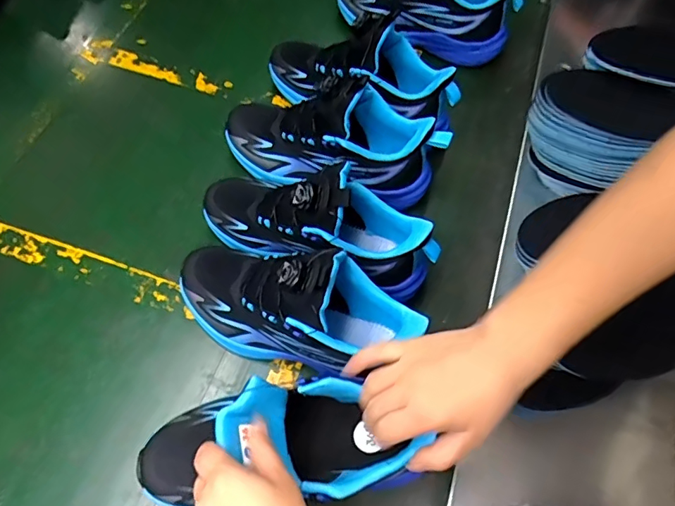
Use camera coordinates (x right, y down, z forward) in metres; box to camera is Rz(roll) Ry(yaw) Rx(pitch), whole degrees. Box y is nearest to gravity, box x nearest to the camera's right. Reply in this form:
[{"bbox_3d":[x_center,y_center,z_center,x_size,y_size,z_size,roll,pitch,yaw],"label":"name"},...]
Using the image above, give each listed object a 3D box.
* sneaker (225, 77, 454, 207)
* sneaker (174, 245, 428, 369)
[{"bbox_3d":[-0.008,-0.129,0.531,0.242,0.130,0.094,12,64,5],"label":"sneaker"},{"bbox_3d":[-0.041,0.042,0.434,0.227,0.126,0.084,17,64,7],"label":"sneaker"}]

